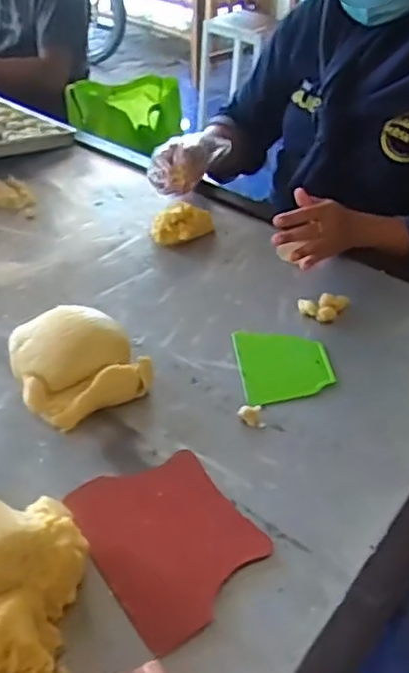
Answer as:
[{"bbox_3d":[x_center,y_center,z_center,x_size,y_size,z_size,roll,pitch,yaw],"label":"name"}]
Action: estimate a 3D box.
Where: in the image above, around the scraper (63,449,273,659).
[{"bbox_3d":[-0.032,0.170,0.562,0.131,0.004,0.165,-23,47,-28],"label":"scraper"}]

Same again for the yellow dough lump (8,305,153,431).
[{"bbox_3d":[-0.137,0.027,0.692,0.128,0.060,0.128,-18,45,-24],"label":"yellow dough lump"}]

